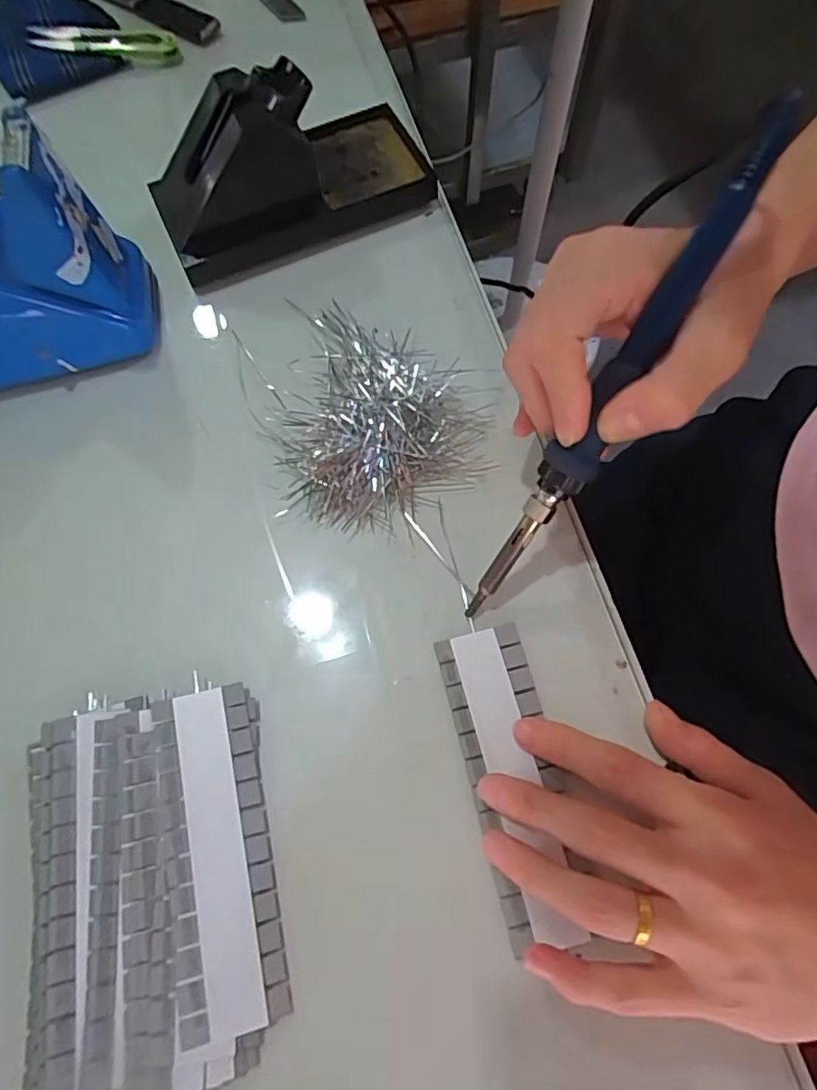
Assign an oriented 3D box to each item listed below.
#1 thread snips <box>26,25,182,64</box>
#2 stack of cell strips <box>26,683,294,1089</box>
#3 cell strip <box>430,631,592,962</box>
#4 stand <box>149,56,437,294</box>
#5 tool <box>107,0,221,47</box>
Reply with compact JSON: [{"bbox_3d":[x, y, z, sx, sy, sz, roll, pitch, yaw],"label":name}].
[{"bbox_3d":[-0.213,-0.353,0.422,0.102,0.014,0.026,3,69,2],"label":"thread snips"},{"bbox_3d":[-0.100,0.130,0.235,0.086,0.019,0.136,-11,69,-4],"label":"stack of cell strips"},{"bbox_3d":[0.044,0.096,0.253,0.038,0.005,0.123,-13,68,-2],"label":"cell strip"},{"bbox_3d":[-0.069,-0.224,0.342,0.157,0.071,0.075,-24,70,-8],"label":"stand"},{"bbox_3d":[-0.188,-0.396,0.443,0.114,0.013,0.022,33,72,12],"label":"tool"}]

